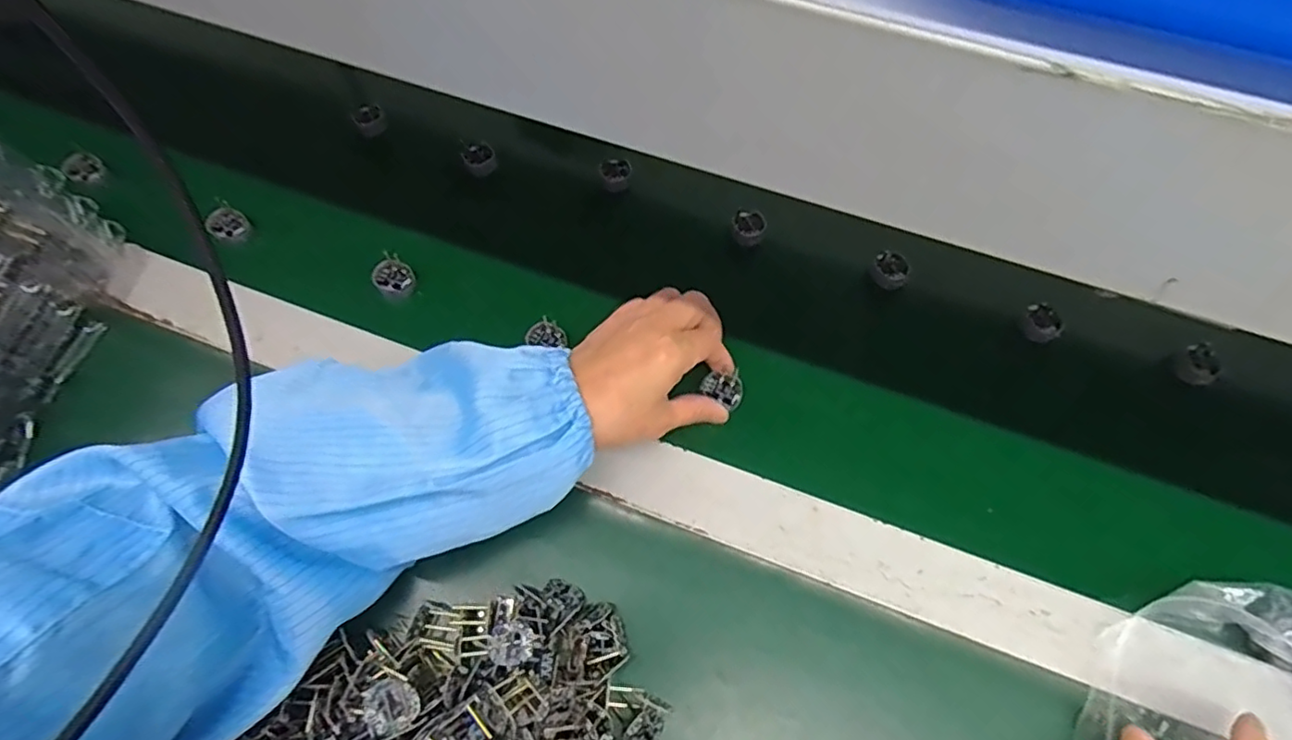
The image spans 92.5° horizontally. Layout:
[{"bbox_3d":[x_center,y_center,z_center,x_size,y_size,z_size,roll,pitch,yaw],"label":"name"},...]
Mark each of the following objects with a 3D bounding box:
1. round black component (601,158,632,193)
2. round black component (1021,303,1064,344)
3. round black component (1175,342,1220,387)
[{"bbox_3d":[-0.024,-0.162,0.512,0.024,0.009,0.027,-10,67,-4],"label":"round black component"},{"bbox_3d":[0.290,-0.034,0.452,0.021,0.021,0.028,-33,71,-14],"label":"round black component"},{"bbox_3d":[0.394,-0.003,0.440,0.021,0.015,0.027,-15,67,-7],"label":"round black component"}]

